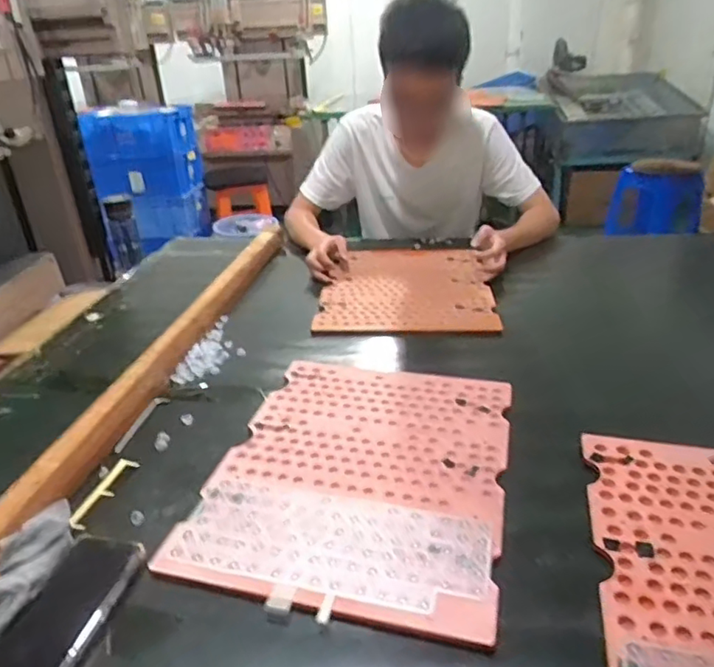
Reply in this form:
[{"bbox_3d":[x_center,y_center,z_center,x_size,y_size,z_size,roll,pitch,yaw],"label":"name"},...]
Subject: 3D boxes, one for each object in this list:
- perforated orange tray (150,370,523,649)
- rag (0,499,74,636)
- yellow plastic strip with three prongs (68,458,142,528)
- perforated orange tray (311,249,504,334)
[{"bbox_3d":[0.006,0.147,0.660,0.315,0.013,0.387,5,29,14],"label":"perforated orange tray"},{"bbox_3d":[-0.314,0.233,0.512,0.050,0.033,0.195,2,28,8],"label":"rag"},{"bbox_3d":[-0.286,0.179,0.651,0.022,0.006,0.110,4,29,12],"label":"yellow plastic strip with three prongs"},{"bbox_3d":[0.094,-0.096,1.113,0.310,0.013,0.387,0,28,5],"label":"perforated orange tray"}]

